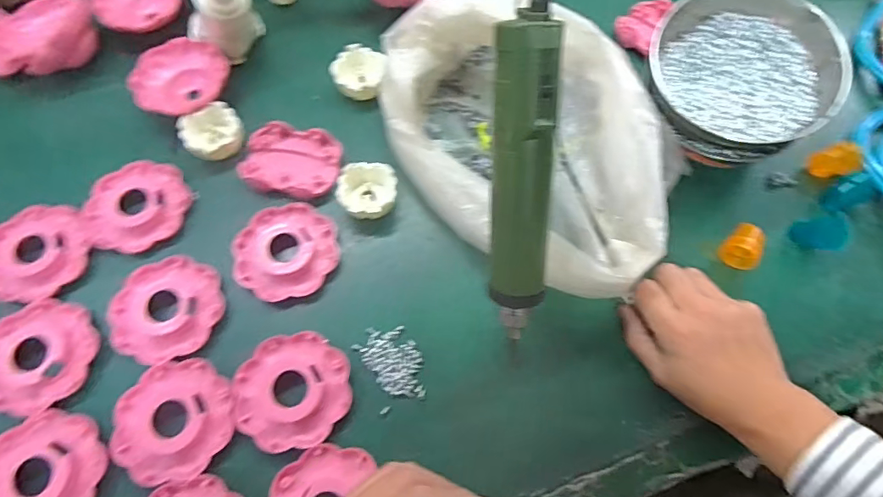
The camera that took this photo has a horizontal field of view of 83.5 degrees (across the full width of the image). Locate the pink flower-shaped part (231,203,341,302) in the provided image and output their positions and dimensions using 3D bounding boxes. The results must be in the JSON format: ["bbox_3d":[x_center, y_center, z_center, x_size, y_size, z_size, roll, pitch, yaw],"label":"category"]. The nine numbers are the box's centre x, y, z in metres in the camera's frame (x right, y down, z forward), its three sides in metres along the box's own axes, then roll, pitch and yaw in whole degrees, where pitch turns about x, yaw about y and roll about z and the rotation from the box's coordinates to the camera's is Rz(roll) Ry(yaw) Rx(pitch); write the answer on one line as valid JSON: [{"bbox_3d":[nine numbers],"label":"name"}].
[{"bbox_3d":[-0.135,0.001,0.429,0.085,0.010,0.087,0,67,0],"label":"pink flower-shaped part"}]

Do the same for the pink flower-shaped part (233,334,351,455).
[{"bbox_3d":[-0.116,0.110,0.385,0.086,0.012,0.085,0,67,0],"label":"pink flower-shaped part"}]

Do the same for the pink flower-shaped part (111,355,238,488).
[{"bbox_3d":[-0.202,0.128,0.371,0.084,0.007,0.085,0,67,0],"label":"pink flower-shaped part"}]

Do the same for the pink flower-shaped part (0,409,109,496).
[{"bbox_3d":[-0.295,0.165,0.358,0.086,0.012,0.086,15,68,7],"label":"pink flower-shaped part"}]

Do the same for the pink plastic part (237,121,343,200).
[{"bbox_3d":[-0.139,-0.083,0.455,0.087,0.017,0.067,10,67,4],"label":"pink plastic part"}]

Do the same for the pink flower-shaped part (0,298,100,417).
[{"bbox_3d":[-0.322,0.084,0.392,0.084,0.009,0.086,0,67,0],"label":"pink flower-shaped part"}]

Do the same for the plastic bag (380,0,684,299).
[{"bbox_3d":[0.072,-0.099,0.422,0.281,0.083,0.183,39,72,15],"label":"plastic bag"}]

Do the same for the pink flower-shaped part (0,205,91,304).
[{"bbox_3d":[-0.348,0.001,0.424,0.079,0.015,0.088,12,67,5],"label":"pink flower-shaped part"}]

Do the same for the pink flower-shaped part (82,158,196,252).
[{"bbox_3d":[-0.277,-0.039,0.448,0.086,0.013,0.087,7,67,3],"label":"pink flower-shaped part"}]

